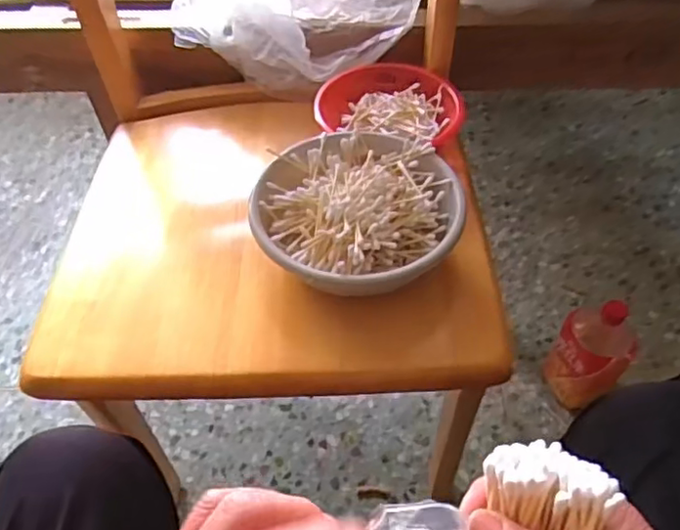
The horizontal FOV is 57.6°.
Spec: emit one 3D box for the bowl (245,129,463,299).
[{"bbox_3d":[0.016,-0.045,0.584,0.186,0.079,0.184,-1,52,1],"label":"bowl"}]

